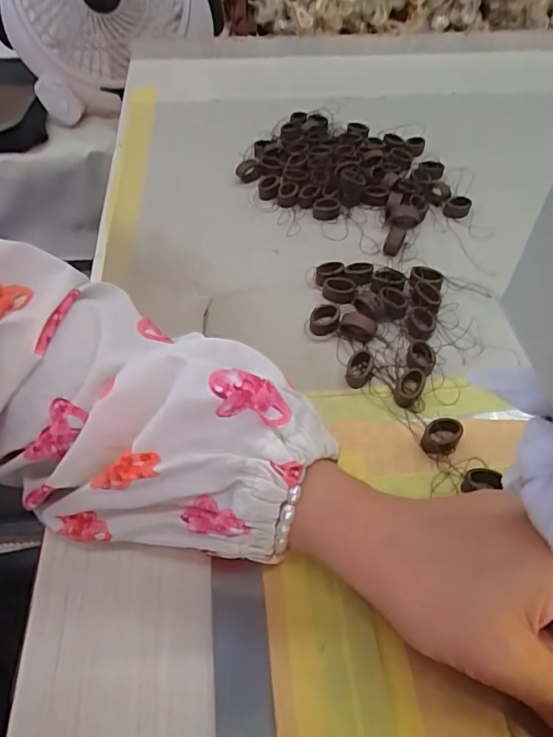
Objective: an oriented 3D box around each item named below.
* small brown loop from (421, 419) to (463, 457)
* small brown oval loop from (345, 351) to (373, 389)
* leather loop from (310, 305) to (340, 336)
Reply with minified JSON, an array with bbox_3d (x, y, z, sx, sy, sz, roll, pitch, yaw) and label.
[{"bbox_3d":[0.084,0.035,0.266,0.016,0.011,0.019,31,58,23],"label":"small brown loop"},{"bbox_3d":[0.046,0.000,0.295,0.014,0.009,0.020,12,52,10],"label":"small brown oval loop"},{"bbox_3d":[0.030,-0.031,0.318,0.017,0.008,0.020,4,51,4],"label":"leather loop"}]

